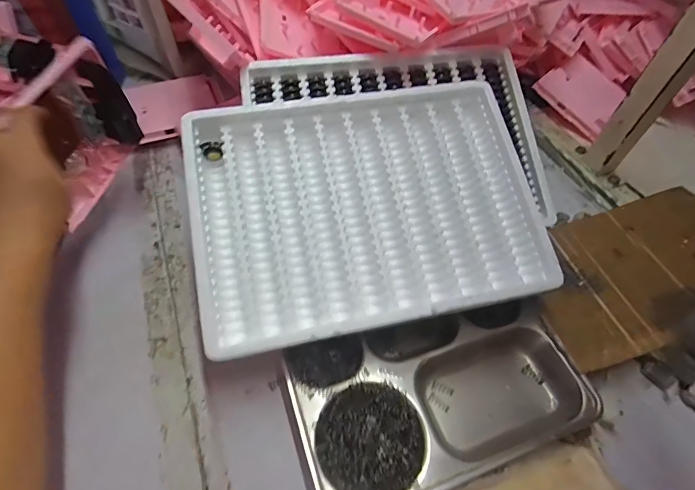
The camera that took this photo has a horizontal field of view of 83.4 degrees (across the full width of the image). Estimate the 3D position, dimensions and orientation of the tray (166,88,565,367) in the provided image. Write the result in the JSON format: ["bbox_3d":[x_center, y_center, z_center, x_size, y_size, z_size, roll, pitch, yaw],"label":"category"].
[{"bbox_3d":[0.017,-0.058,0.410,0.343,0.036,0.277,-10,76,-9],"label":"tray"}]

